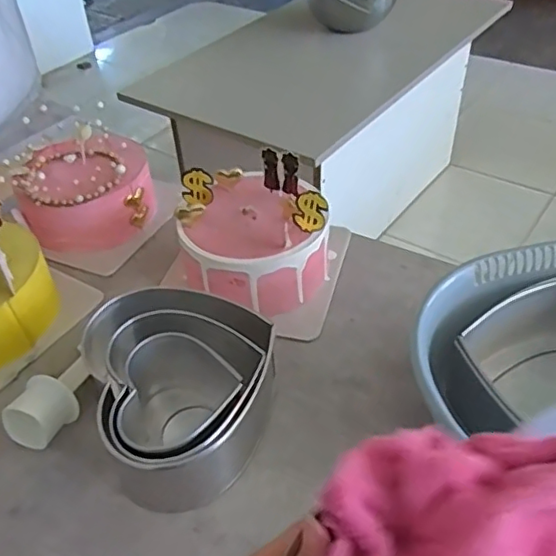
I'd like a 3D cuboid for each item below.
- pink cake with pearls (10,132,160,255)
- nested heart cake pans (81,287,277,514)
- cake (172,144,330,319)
[{"bbox_3d":[-0.260,-0.124,0.808,0.167,0.104,0.153,-18,44,-13],"label":"pink cake with pearls"},{"bbox_3d":[-0.088,0.101,0.580,0.171,0.087,0.207,-20,45,-16],"label":"nested heart cake pans"},{"bbox_3d":[-0.032,-0.046,0.707,0.168,0.130,0.165,-13,43,-8],"label":"cake"}]

